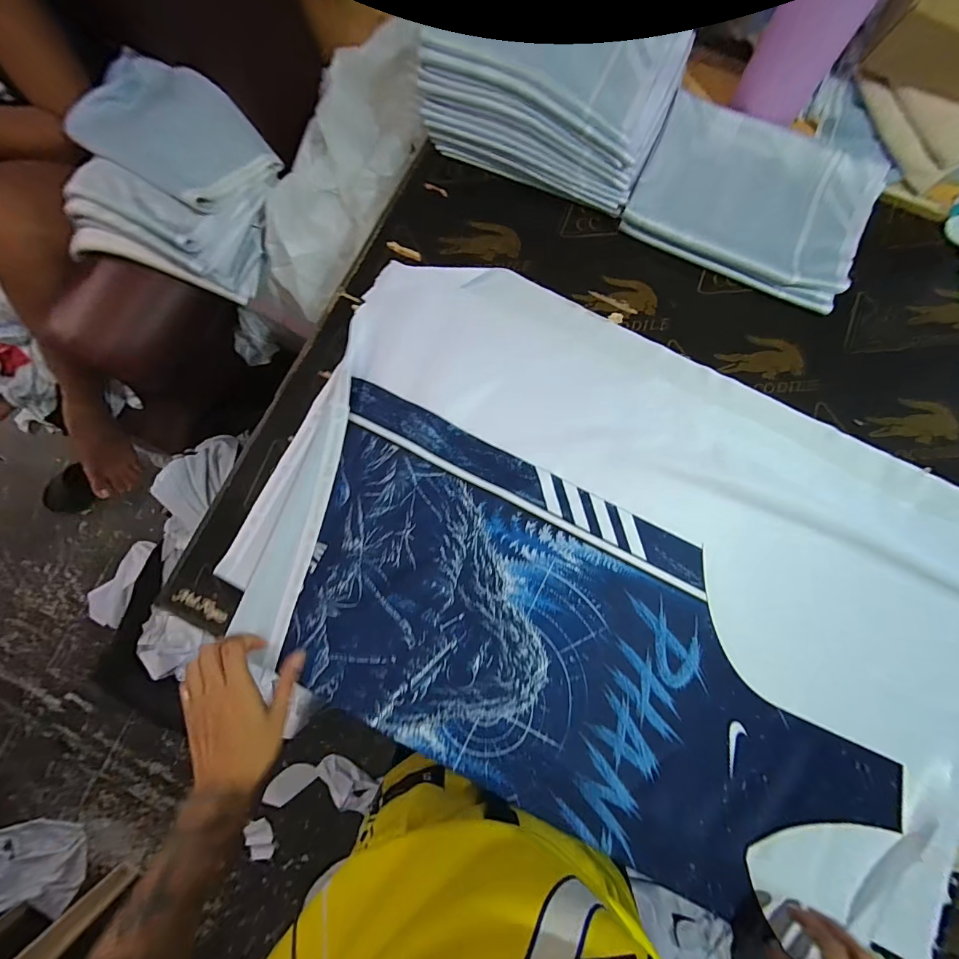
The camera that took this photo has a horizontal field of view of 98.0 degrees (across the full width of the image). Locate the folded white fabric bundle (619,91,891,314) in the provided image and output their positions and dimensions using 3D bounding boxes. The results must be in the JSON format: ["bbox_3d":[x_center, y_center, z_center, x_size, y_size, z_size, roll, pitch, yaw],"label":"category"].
[{"bbox_3d":[0.357,-0.366,0.547,0.284,0.035,0.205,27,83,5],"label":"folded white fabric bundle"}]

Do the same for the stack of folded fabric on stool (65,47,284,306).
[{"bbox_3d":[-0.457,-0.462,0.640,0.243,0.130,0.304,13,81,3],"label":"stack of folded fabric on stool"}]

